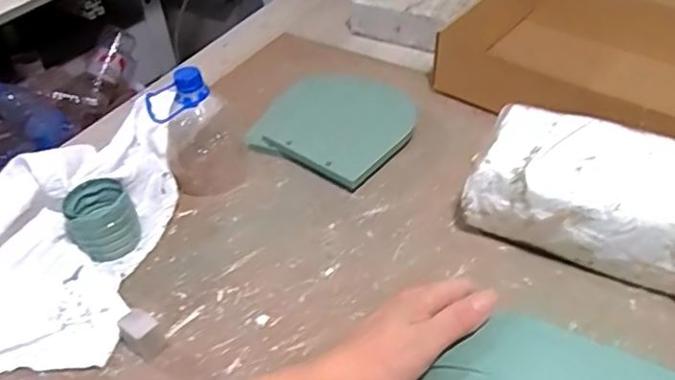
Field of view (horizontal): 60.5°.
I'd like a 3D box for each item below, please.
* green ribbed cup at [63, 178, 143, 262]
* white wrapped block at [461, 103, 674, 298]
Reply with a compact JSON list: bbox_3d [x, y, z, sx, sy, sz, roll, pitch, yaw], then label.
[{"bbox_3d":[-0.252,0.034,0.620,0.066,0.066,0.060,-2,43,2],"label":"green ribbed cup"},{"bbox_3d":[0.257,0.012,0.573,0.241,0.112,0.111,16,47,21],"label":"white wrapped block"}]

